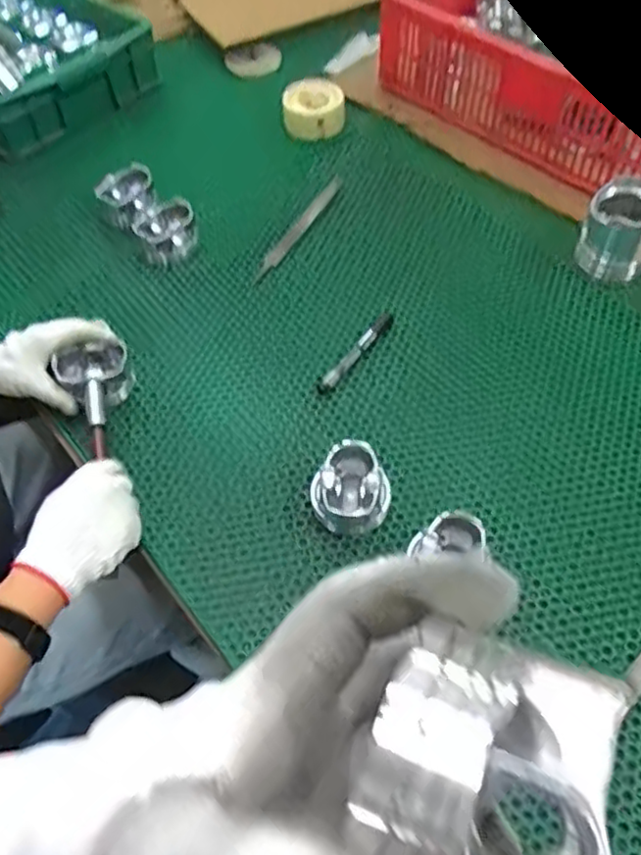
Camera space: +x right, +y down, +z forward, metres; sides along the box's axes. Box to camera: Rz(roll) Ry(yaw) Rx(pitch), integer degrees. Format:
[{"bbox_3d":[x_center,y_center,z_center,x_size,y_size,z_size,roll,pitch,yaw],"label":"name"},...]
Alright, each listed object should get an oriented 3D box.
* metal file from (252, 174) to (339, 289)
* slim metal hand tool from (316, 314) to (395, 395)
[{"bbox_3d":[-0.029,-0.281,0.941,0.020,0.007,0.234,26,60,17],"label":"metal file"},{"bbox_3d":[0.045,-0.093,0.806,0.020,0.012,0.146,31,62,20],"label":"slim metal hand tool"}]

